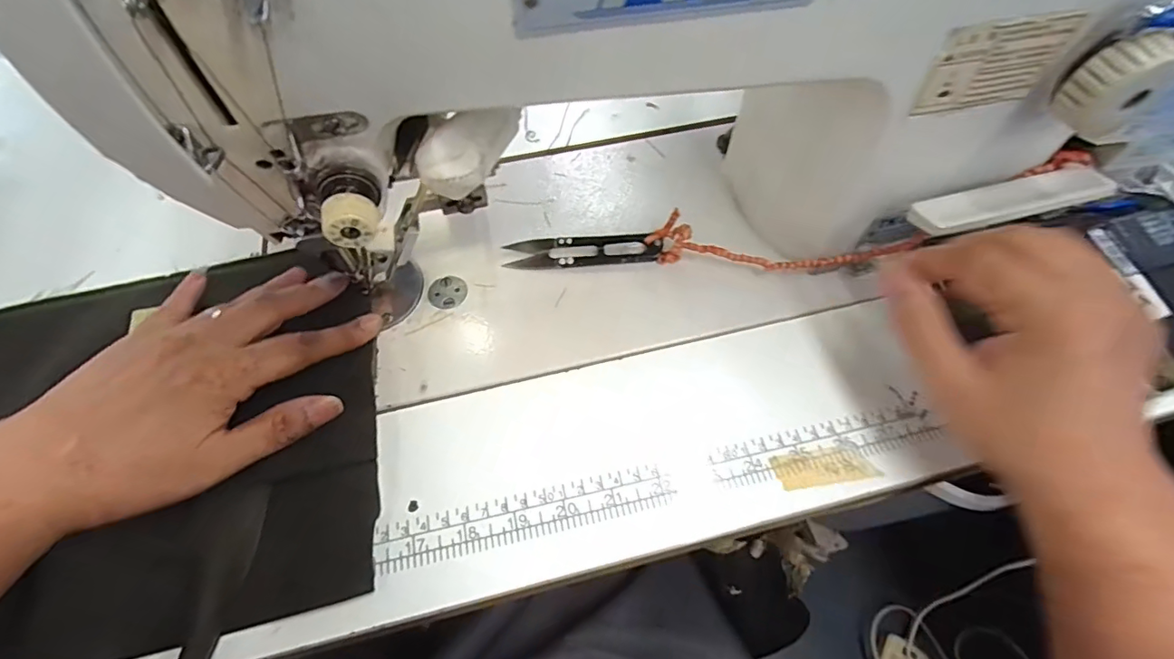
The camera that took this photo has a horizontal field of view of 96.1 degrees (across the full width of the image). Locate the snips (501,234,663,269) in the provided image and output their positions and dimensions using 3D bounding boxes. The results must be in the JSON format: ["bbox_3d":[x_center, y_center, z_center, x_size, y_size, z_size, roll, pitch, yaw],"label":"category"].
[{"bbox_3d":[-0.002,-0.052,0.347,0.101,0.010,0.023,-3,59,-1],"label":"snips"}]

